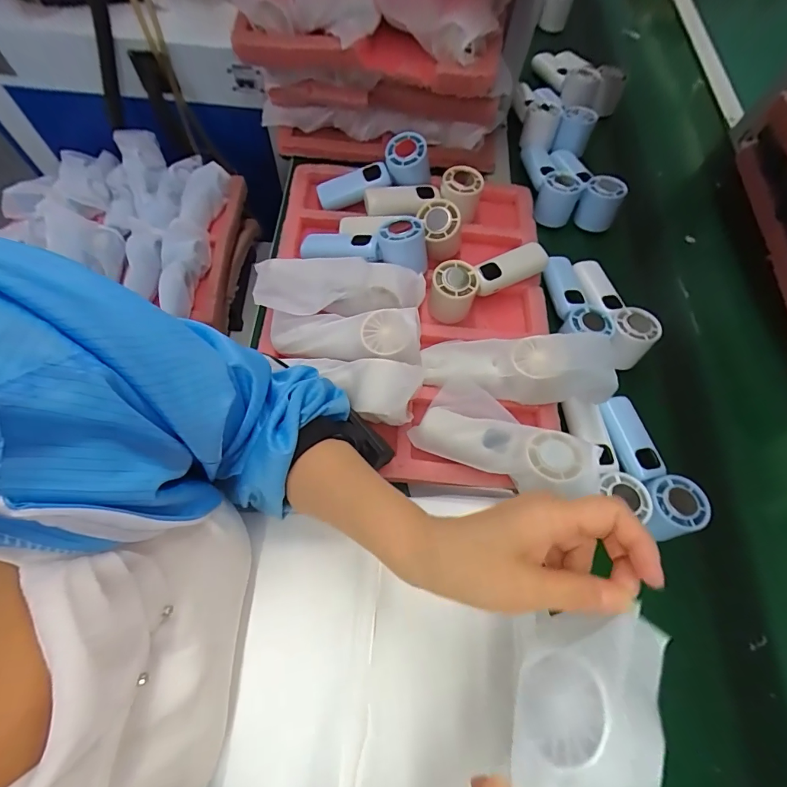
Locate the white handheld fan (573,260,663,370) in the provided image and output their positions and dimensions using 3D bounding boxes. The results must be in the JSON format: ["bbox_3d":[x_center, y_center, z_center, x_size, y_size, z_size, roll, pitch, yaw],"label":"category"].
[{"bbox_3d":[0.278,-0.108,0.505,0.067,0.045,0.150,-7,66,-6],"label":"white handheld fan"}]

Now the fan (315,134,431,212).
[{"bbox_3d":[-0.028,-0.294,0.545,0.154,0.041,0.061,-19,66,8],"label":"fan"}]

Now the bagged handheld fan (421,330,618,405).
[{"bbox_3d":[0.129,-0.027,0.428,0.186,0.060,0.060,4,64,19],"label":"bagged handheld fan"}]

